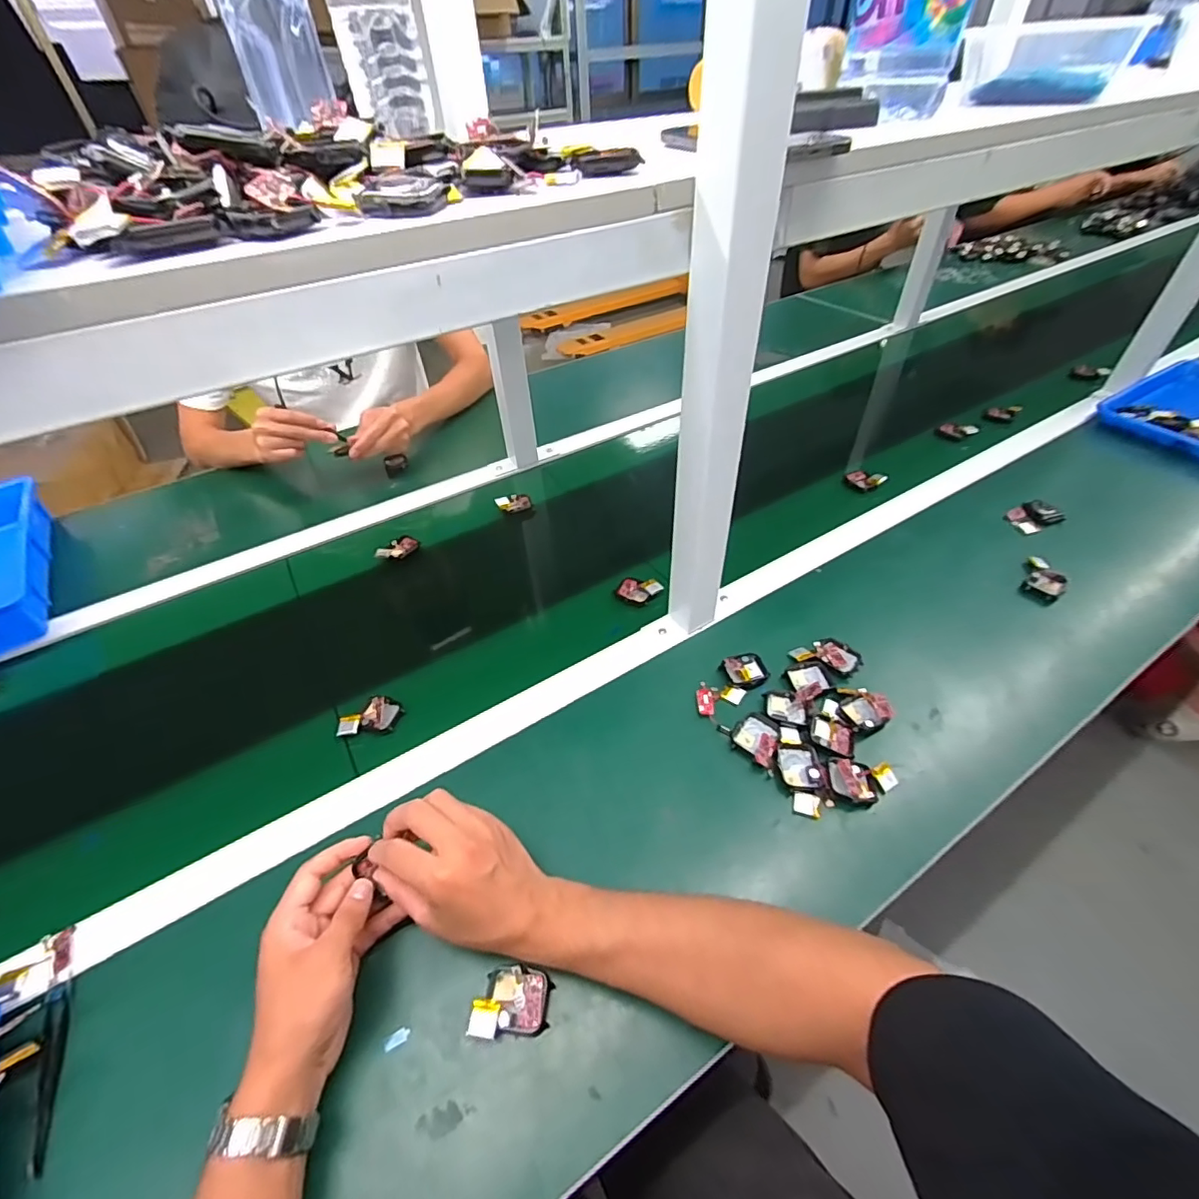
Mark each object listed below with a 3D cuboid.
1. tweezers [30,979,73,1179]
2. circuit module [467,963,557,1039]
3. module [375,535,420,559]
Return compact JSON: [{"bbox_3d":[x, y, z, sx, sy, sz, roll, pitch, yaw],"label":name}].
[{"bbox_3d":[-0.379,0.325,0.372,0.013,0.012,0.111,-21,48,-17],"label":"tweezers"},{"bbox_3d":[-0.062,0.287,0.384,0.051,0.016,0.042,2,46,5],"label":"circuit module"},{"bbox_3d":[-0.282,-0.073,0.751,0.035,0.016,0.057,31,55,29],"label":"module"}]

